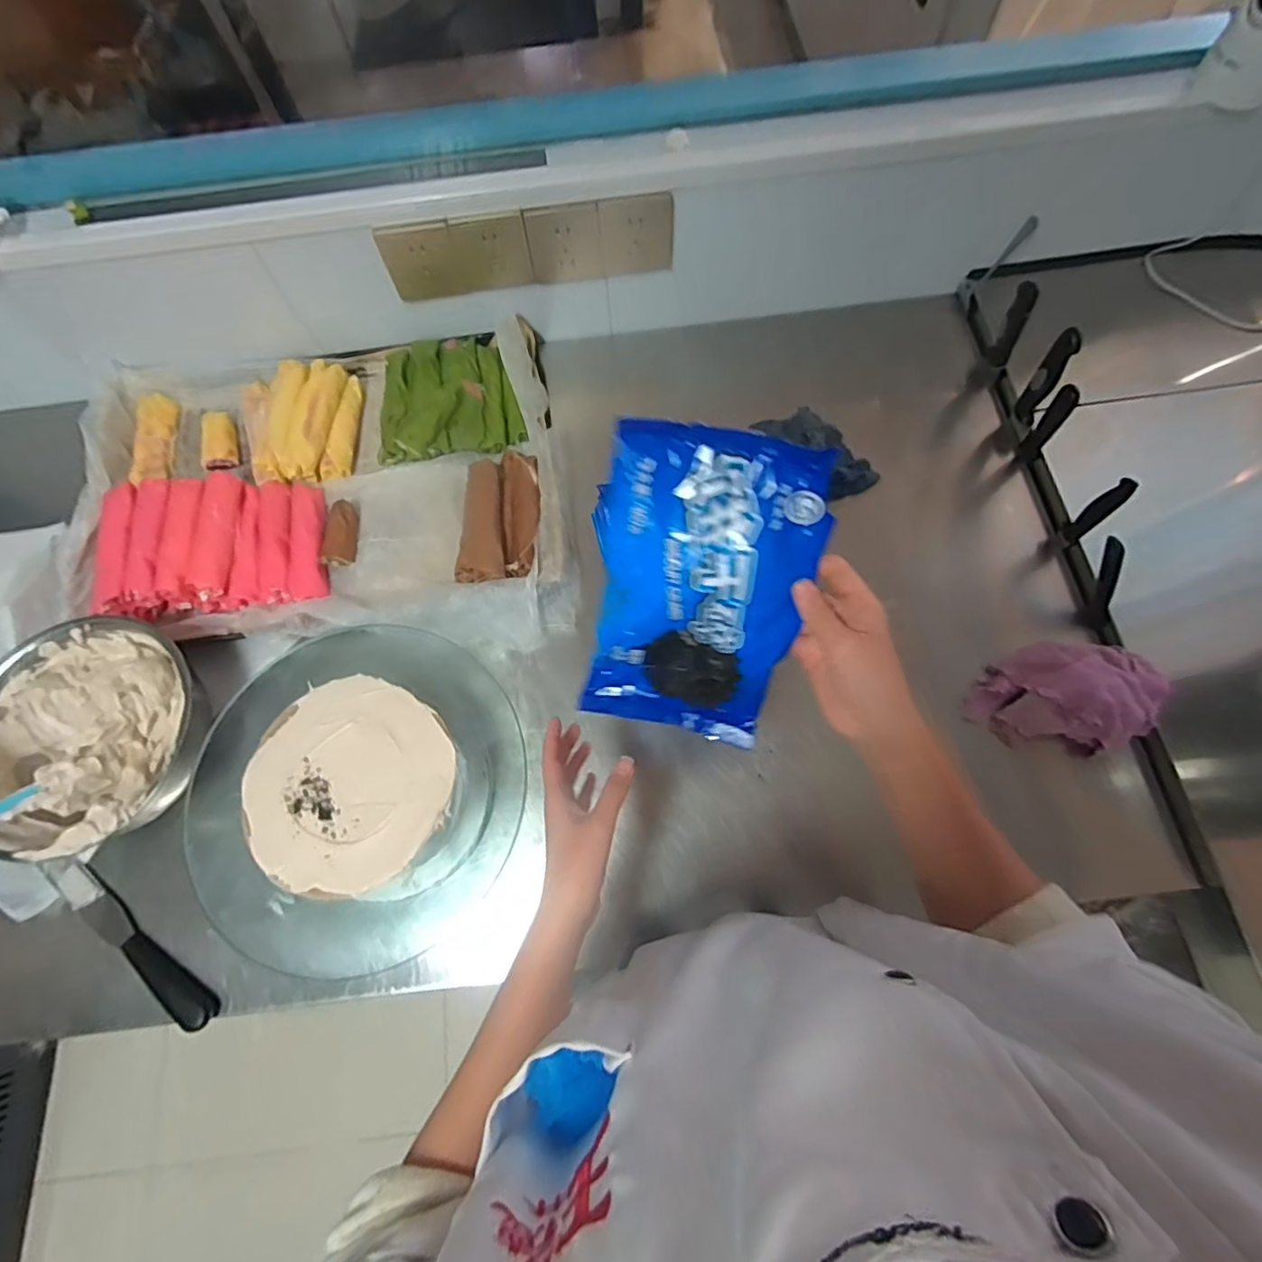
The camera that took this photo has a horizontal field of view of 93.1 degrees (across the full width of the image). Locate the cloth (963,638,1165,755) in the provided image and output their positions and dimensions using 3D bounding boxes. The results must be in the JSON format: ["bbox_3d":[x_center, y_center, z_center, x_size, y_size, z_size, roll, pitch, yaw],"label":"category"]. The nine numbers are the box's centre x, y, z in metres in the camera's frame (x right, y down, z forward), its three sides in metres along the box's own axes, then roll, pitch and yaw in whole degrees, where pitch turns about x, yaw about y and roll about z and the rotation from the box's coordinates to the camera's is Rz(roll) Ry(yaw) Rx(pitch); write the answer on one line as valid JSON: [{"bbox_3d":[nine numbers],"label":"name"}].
[{"bbox_3d":[0.466,0.069,0.648,0.187,0.051,0.117,7,71,5],"label":"cloth"}]

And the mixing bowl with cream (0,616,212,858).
[{"bbox_3d":[-0.570,0.111,0.639,0.215,0.083,0.233,-1,71,2],"label":"mixing bowl with cream"}]

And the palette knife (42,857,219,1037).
[{"bbox_3d":[-0.517,0.318,0.615,0.245,0.021,0.029,34,75,13],"label":"palette knife"}]

